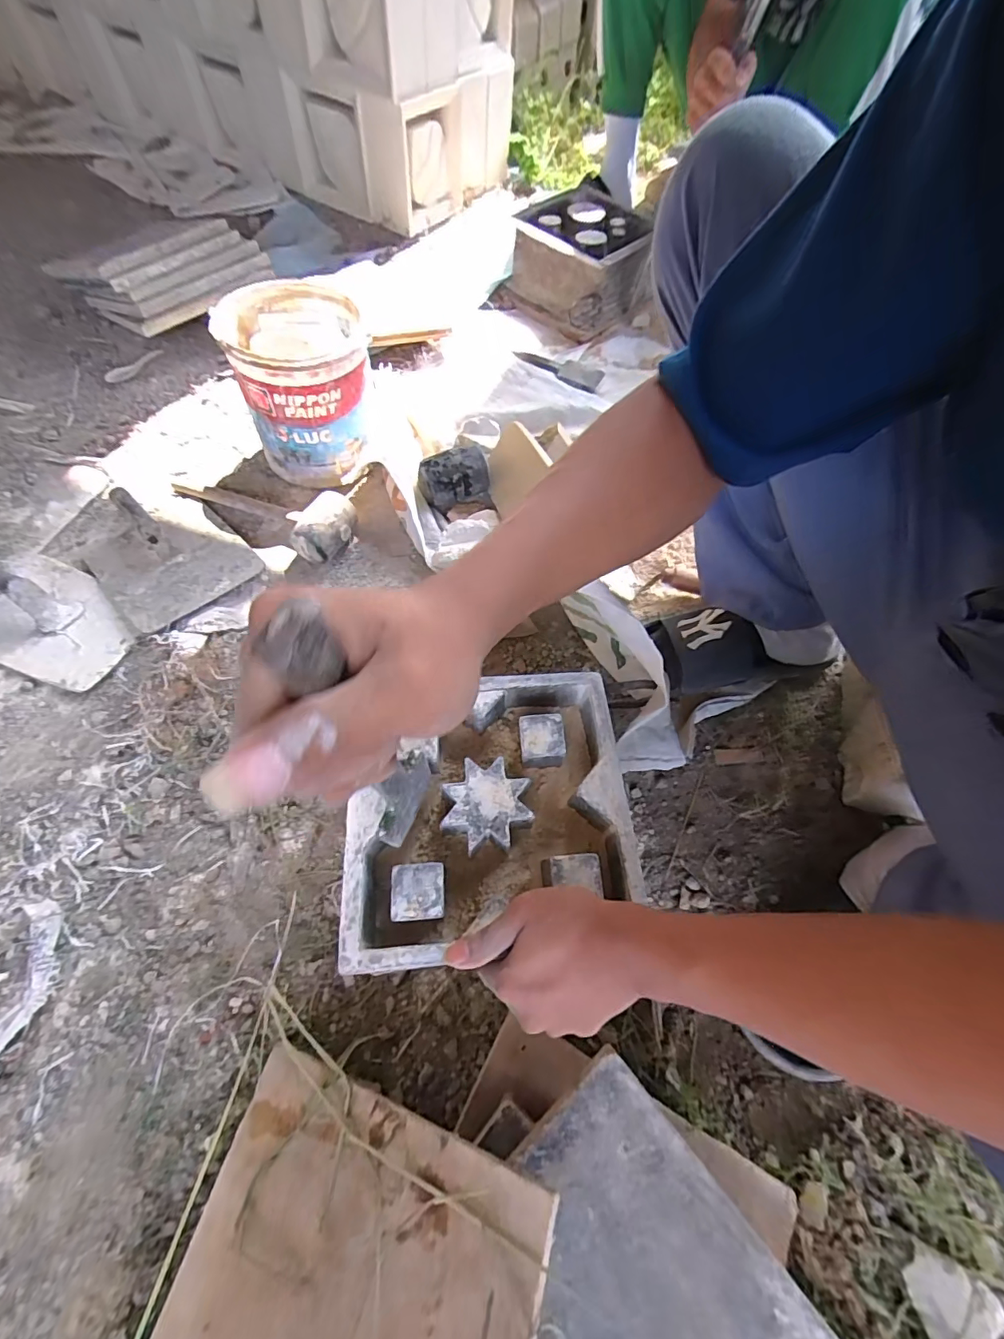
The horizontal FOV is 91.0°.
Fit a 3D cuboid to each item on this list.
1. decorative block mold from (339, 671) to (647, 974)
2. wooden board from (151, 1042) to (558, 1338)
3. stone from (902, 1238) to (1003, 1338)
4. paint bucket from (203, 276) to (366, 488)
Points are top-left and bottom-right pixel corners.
[{"bbox_3d":[-0.012,0.118,0.429,0.225,0.063,0.220,-4,62,-6],"label":"decorative block mold"},{"bbox_3d":[-0.111,0.414,0.296,0.245,0.008,0.238,0,53,27],"label":"wooden board"},{"bbox_3d":[0.322,0.453,0.350,0.066,0.014,0.046,27,64,12],"label":"stone"},{"bbox_3d":[-0.272,-0.387,0.690,0.164,0.187,0.161,1,62,-2],"label":"paint bucket"}]

